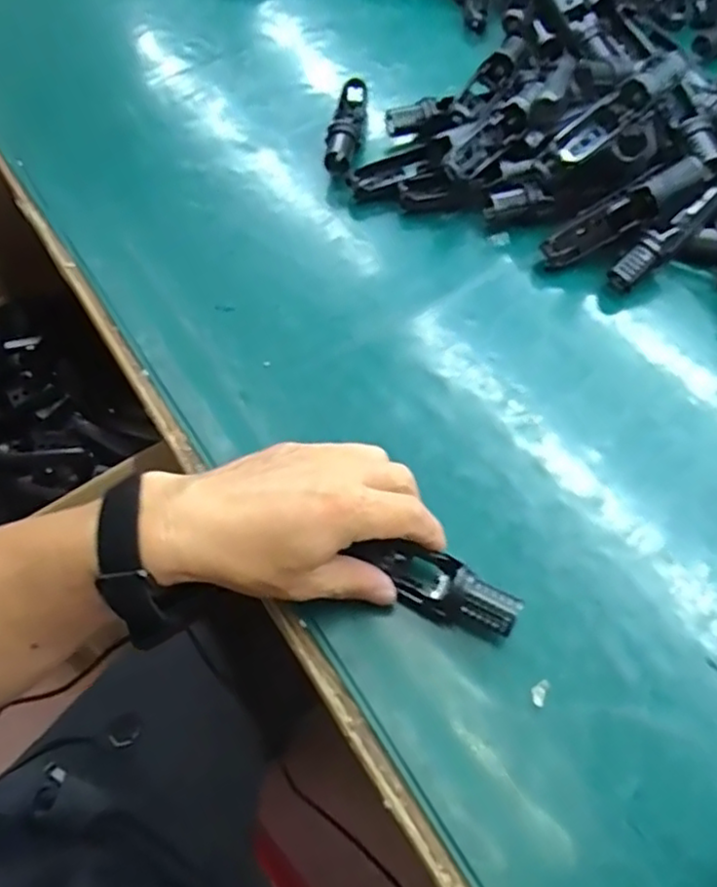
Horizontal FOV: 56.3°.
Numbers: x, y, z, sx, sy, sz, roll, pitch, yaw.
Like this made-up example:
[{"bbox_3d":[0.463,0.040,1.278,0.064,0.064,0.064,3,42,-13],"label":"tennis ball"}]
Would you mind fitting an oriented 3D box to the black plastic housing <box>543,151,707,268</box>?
[{"bbox_3d":[0.199,-0.174,0.506,0.125,0.023,0.022,-30,59,17],"label":"black plastic housing"}]

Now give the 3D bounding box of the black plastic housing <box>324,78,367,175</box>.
[{"bbox_3d":[-0.009,-0.291,0.598,0.029,0.021,0.127,5,59,4],"label":"black plastic housing"}]

